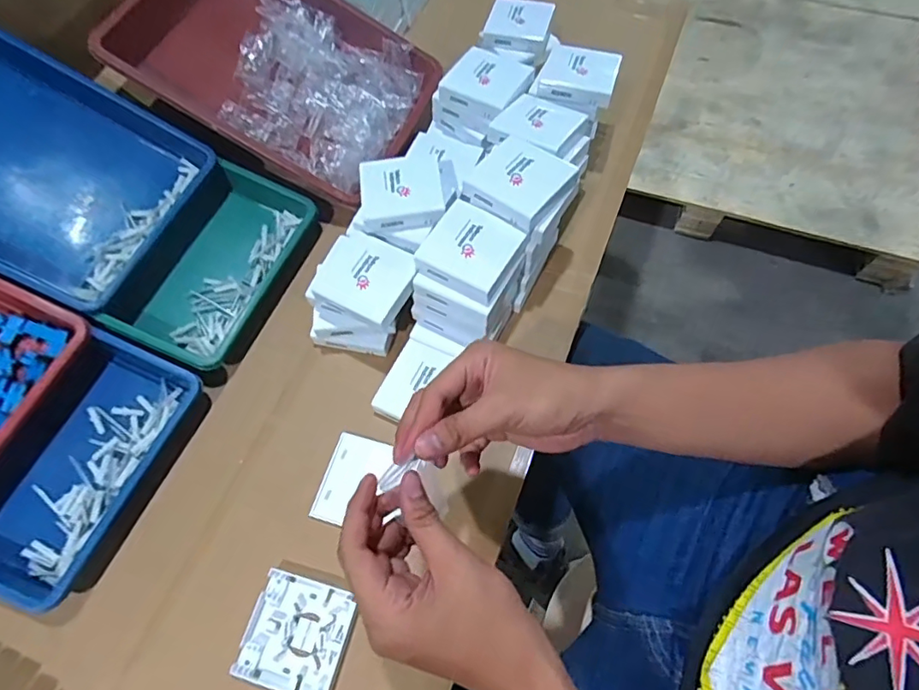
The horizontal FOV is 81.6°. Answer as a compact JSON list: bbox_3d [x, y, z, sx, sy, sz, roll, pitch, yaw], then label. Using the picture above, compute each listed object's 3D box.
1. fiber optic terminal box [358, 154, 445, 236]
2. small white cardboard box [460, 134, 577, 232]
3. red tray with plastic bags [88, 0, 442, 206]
[{"bbox_3d":[-0.061,-0.160,0.567,0.084,0.027,0.088,-7,64,-2],"label":"fiber optic terminal box"},{"bbox_3d":[0.058,-0.168,0.541,0.091,0.027,0.089,38,70,18],"label":"small white cardboard box"},{"bbox_3d":[-0.243,-0.358,0.671,0.374,0.085,0.251,27,78,-3],"label":"red tray with plastic bags"}]

